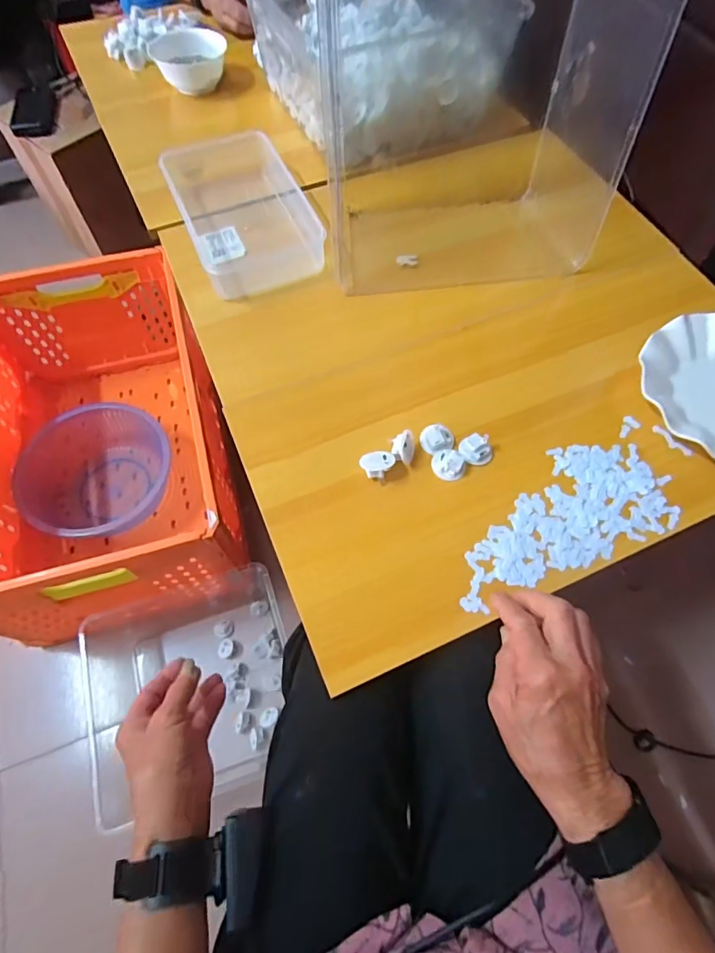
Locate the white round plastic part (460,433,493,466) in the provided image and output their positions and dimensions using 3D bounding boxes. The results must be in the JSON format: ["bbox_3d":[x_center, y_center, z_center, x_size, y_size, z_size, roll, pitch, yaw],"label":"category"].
[{"bbox_3d":[0.116,-0.026,0.475,0.032,0.021,0.027,12,64,5],"label":"white round plastic part"}]

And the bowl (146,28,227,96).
[{"bbox_3d":[-0.264,-0.658,0.771,0.113,0.062,0.117,0,63,-1],"label":"bowl"}]

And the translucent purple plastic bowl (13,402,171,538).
[{"bbox_3d":[-0.512,-0.009,0.970,0.284,0.140,0.258,28,66,13],"label":"translucent purple plastic bowl"}]

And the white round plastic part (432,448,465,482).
[{"bbox_3d":[0.088,-0.011,0.471,0.032,0.013,0.028,22,65,10],"label":"white round plastic part"}]

